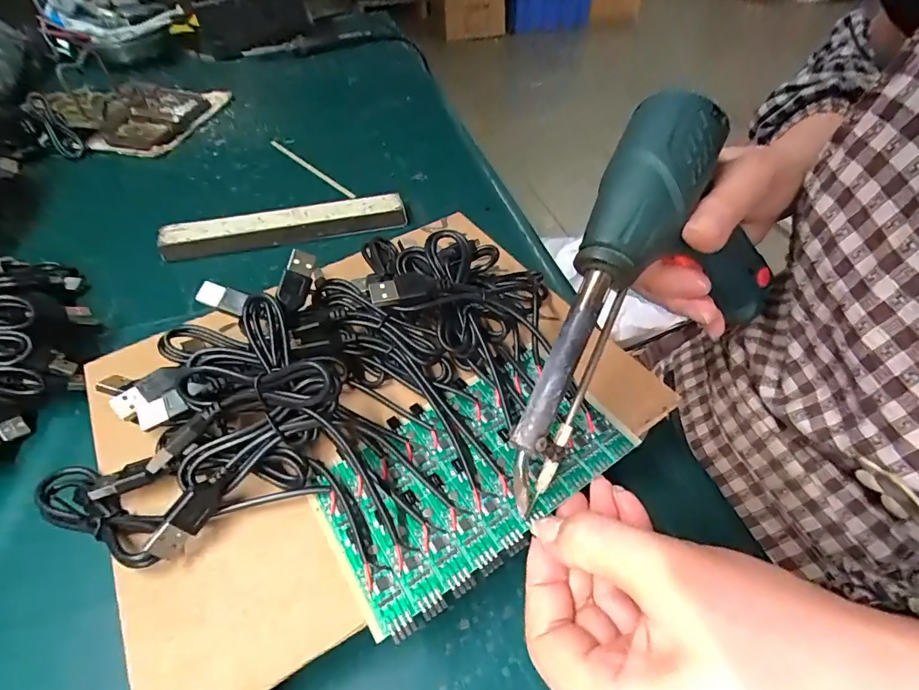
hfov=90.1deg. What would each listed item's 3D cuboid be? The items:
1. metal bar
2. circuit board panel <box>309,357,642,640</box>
[{"bbox_3d":[-0.144,-0.099,0.384,0.194,0.024,0.022,-10,50,-8],"label":"metal bar"},{"bbox_3d":[0.005,0.054,0.214,0.137,0.008,0.079,-28,54,-20],"label":"circuit board panel"}]

